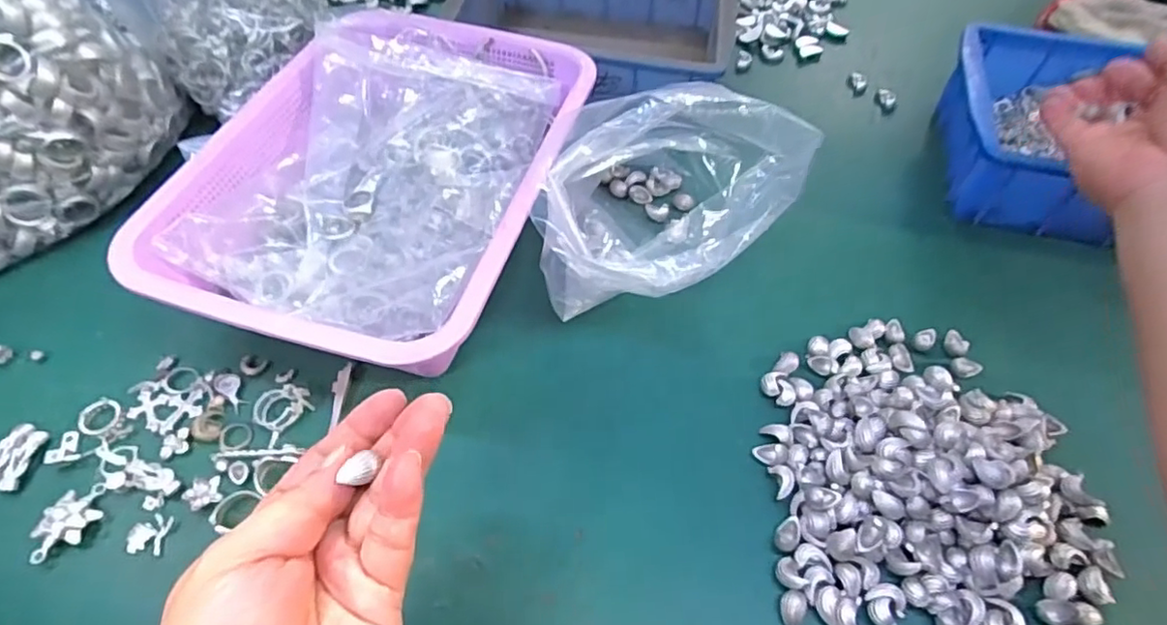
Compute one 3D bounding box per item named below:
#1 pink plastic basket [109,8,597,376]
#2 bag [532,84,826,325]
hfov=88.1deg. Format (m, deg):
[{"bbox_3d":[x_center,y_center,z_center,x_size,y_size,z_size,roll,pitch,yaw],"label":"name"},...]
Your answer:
[{"bbox_3d":[-0.133,-0.092,0.427,0.223,0.079,0.295,16,57,9],"label":"pink plastic basket"},{"bbox_3d":[0.061,-0.080,0.407,0.146,0.116,0.177,18,57,10],"label":"bag"}]

